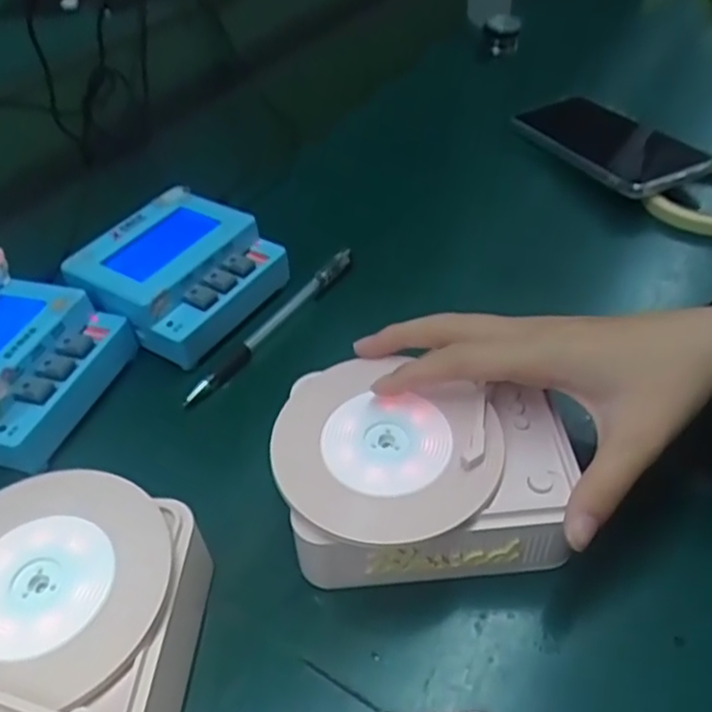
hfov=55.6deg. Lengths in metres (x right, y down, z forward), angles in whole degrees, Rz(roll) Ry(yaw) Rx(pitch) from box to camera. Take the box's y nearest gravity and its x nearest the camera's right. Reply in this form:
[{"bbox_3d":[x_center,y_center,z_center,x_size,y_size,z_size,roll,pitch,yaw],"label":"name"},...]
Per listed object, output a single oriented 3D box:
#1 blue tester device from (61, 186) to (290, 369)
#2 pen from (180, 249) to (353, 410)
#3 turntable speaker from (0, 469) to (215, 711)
[{"bbox_3d":[-0.114,-0.054,0.434,0.097,0.044,0.101,24,51,26],"label":"blue tester device"},{"bbox_3d":[-0.049,-0.026,0.425,0.013,0.009,0.159,24,51,26],"label":"pen"},{"bbox_3d":[-0.116,0.115,0.263,0.103,0.054,0.133,-2,44,3],"label":"turntable speaker"}]

